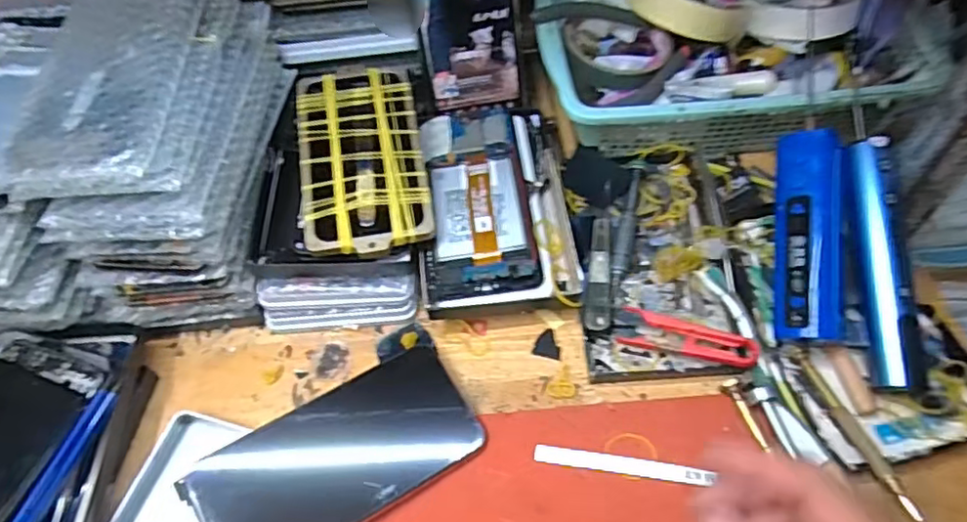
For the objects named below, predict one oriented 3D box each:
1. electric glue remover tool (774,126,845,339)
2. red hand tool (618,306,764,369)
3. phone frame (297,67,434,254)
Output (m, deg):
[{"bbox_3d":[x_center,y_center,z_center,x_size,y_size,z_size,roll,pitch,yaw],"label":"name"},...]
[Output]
[{"bbox_3d":[0.206,-0.016,0.383,0.045,0.023,0.130,5,78,4],"label":"electric glue remover tool"},{"bbox_3d":[0.127,0.049,0.386,0.081,0.011,0.024,13,62,22],"label":"red hand tool"},{"bbox_3d":[-0.083,-0.073,0.418,0.080,0.007,0.153,-8,61,-6],"label":"phone frame"}]

